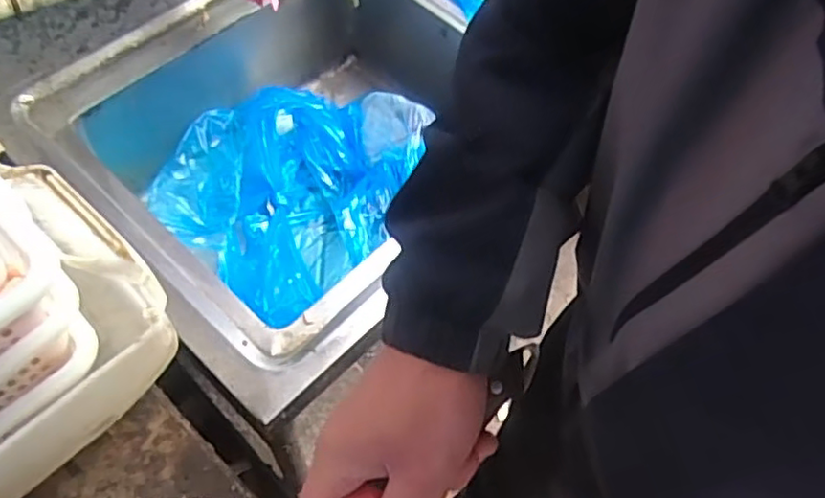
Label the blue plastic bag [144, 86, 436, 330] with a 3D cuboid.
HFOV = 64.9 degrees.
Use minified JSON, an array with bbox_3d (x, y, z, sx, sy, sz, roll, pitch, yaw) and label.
[{"bbox_3d":[-0.171,-0.099,0.992,0.347,0.122,0.391,36,61,17],"label":"blue plastic bag"}]

